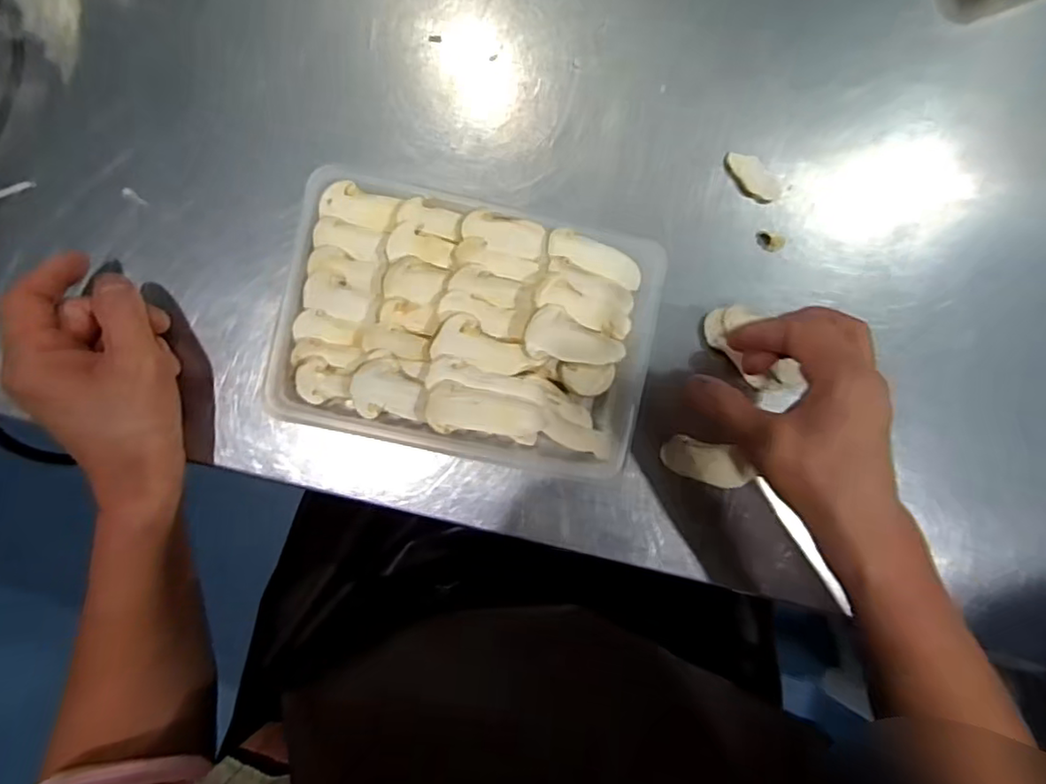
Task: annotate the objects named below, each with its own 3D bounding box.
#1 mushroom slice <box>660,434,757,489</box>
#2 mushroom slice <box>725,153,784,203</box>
[{"bbox_3d":[0.114,0.044,0.381,0.055,0.011,0.023,20,86,-7],"label":"mushroom slice"},{"bbox_3d":[0.147,-0.138,0.392,0.020,0.004,0.040,-42,94,-6],"label":"mushroom slice"}]

